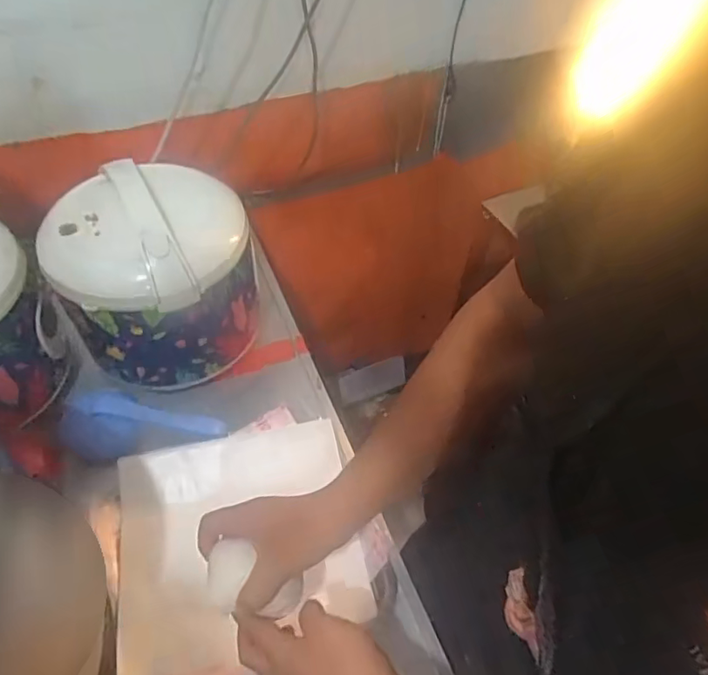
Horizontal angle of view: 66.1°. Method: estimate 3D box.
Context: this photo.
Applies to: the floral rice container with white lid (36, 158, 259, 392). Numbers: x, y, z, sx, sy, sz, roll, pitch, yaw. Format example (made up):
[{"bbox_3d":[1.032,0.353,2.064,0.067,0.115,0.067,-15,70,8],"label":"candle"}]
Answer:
[{"bbox_3d":[-0.252,-0.073,0.724,0.225,0.225,0.208,-6,51,-8],"label":"floral rice container with white lid"}]

